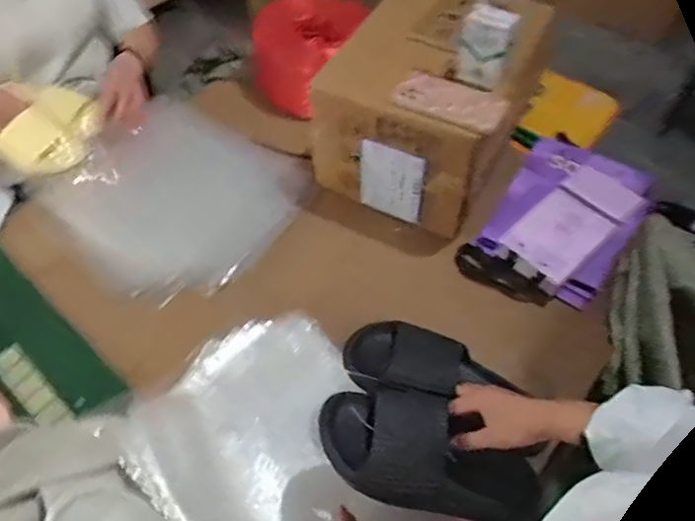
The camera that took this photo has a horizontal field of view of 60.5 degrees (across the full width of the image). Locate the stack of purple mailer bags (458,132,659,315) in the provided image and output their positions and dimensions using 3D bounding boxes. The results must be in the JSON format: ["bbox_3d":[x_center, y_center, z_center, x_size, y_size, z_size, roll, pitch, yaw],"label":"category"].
[{"bbox_3d":[0.389,-0.081,1.066,0.226,0.082,0.361,31,58,20],"label":"stack of purple mailer bags"}]

